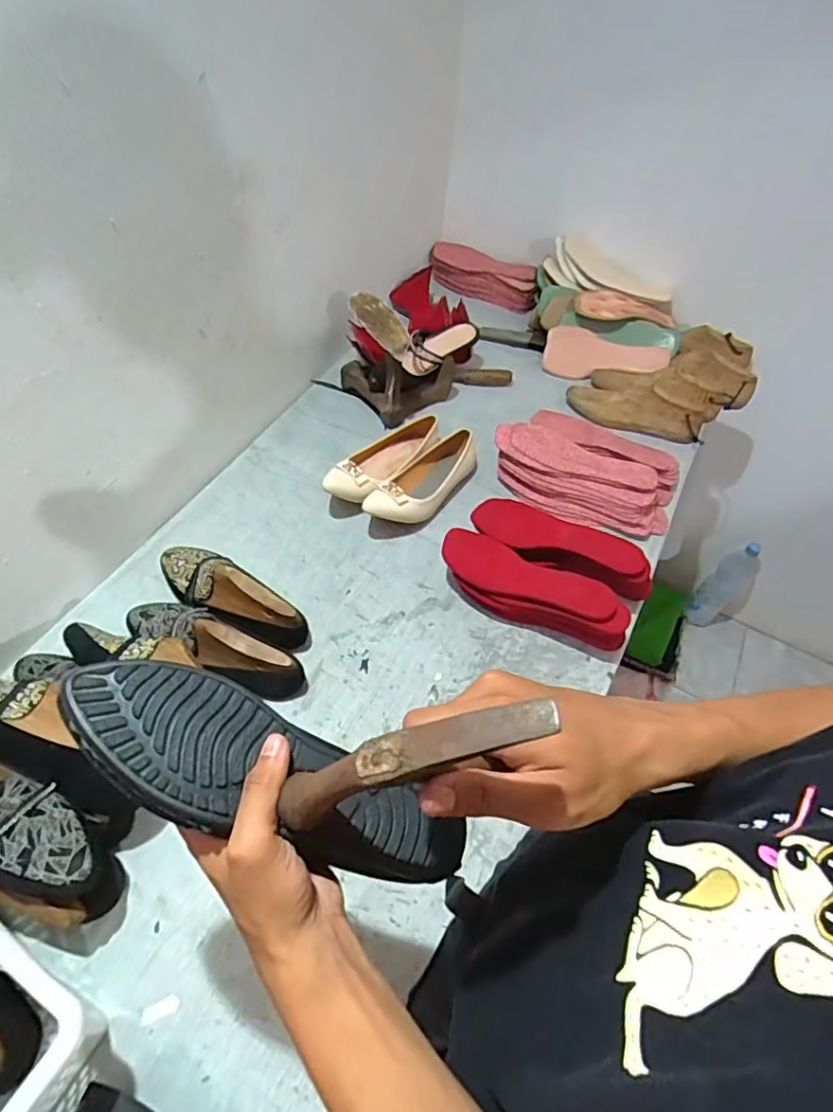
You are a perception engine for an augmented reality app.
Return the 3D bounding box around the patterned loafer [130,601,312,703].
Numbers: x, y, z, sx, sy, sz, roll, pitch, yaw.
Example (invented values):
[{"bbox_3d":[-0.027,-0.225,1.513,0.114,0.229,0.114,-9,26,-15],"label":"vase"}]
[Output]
[{"bbox_3d":[-0.260,0.111,0.732,0.247,0.084,0.077,18,55,9],"label":"patterned loafer"}]

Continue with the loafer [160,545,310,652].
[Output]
[{"bbox_3d":[-0.255,0.046,0.778,0.236,0.075,0.081,30,57,17],"label":"loafer"}]

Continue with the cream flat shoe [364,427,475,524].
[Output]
[{"bbox_3d":[0.009,-0.118,0.923,0.088,0.068,0.232,31,57,17],"label":"cream flat shoe"}]

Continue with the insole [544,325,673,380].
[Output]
[{"bbox_3d":[0.370,-0.386,1.139,0.235,0.092,0.022,16,17,6],"label":"insole"}]

